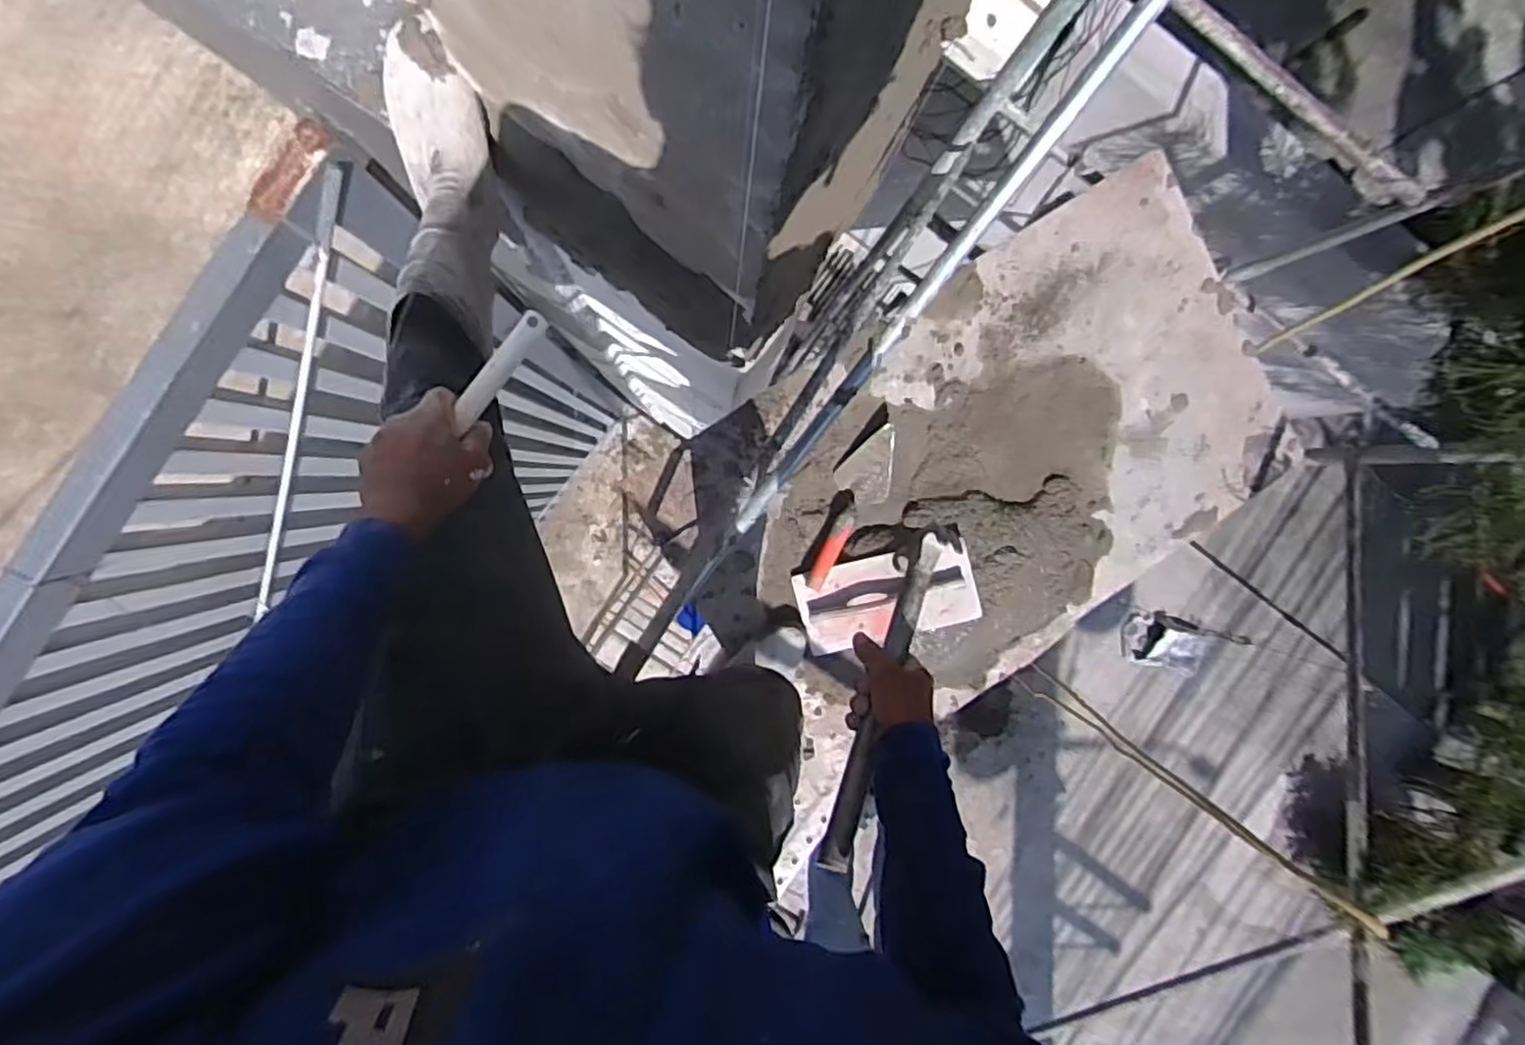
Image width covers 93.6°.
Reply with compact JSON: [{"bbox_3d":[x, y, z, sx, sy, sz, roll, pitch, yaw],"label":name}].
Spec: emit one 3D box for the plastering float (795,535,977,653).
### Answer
[{"bbox_3d":[0.225,0.135,1.300,0.313,0.037,0.160,-13,103,7],"label":"plastering float"}]

